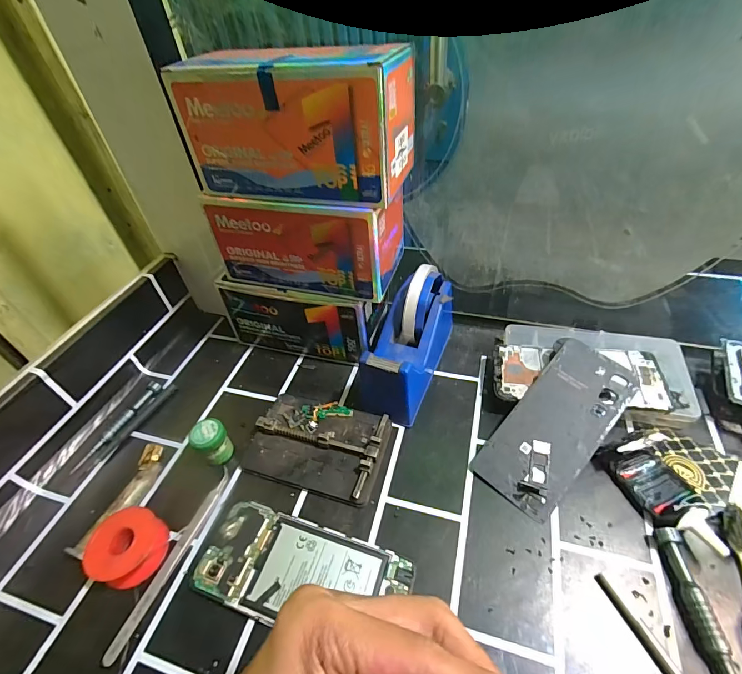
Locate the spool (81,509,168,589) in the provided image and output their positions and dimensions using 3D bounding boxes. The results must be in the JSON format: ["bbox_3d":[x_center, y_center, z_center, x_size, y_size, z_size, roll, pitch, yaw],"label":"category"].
[{"bbox_3d":[-0.199,0.172,0.315,0.055,0.026,0.052,-3,51,4],"label":"spool"}]

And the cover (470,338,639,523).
[{"bbox_3d":[0.169,0.080,0.351,0.073,0.009,0.163,36,75,30],"label":"cover"}]

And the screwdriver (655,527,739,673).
[{"bbox_3d":[0.222,0.189,0.260,0.015,0.014,0.108,0,51,6],"label":"screwdriver"}]

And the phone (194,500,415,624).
[{"bbox_3d":[-0.053,0.185,0.300,0.161,0.012,0.071,12,53,16],"label":"phone"}]

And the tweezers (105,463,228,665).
[{"bbox_3d":[-0.160,0.177,0.313,0.012,0.006,0.144,12,53,16],"label":"tweezers"}]

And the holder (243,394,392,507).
[{"bbox_3d":[-0.052,0.101,0.372,0.127,0.018,0.087,11,53,15],"label":"holder"}]

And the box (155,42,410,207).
[{"bbox_3d":[-0.060,-0.180,0.320,0.182,0.099,0.082,8,47,13],"label":"box"}]

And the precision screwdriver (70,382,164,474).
[{"bbox_3d":[-0.267,0.095,0.410,0.012,0.018,0.111,14,54,17],"label":"precision screwdriver"}]

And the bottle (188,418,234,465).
[{"bbox_3d":[-0.150,0.101,0.371,0.028,0.046,0.030,-3,45,3],"label":"bottle"}]

